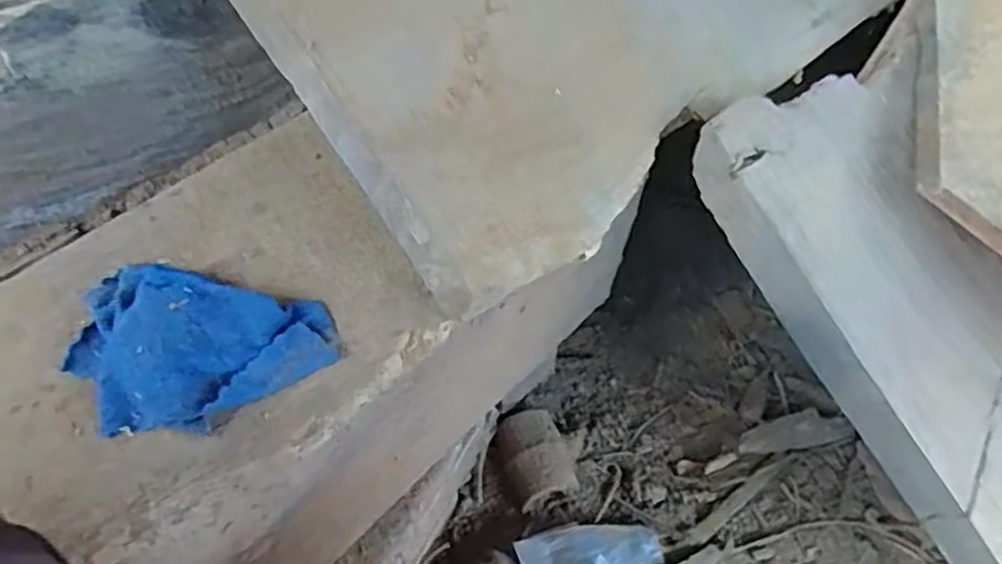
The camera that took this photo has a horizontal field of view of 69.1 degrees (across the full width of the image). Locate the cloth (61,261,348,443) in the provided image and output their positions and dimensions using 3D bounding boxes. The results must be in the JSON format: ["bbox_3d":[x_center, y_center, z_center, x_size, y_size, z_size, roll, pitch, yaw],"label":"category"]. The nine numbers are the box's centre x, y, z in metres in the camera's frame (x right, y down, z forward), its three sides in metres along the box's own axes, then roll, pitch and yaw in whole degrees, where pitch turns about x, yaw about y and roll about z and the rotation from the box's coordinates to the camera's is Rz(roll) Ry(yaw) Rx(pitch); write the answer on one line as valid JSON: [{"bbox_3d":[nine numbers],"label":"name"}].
[{"bbox_3d":[-0.205,0.043,0.476,0.178,0.028,0.116,10,48,3],"label":"cloth"}]

